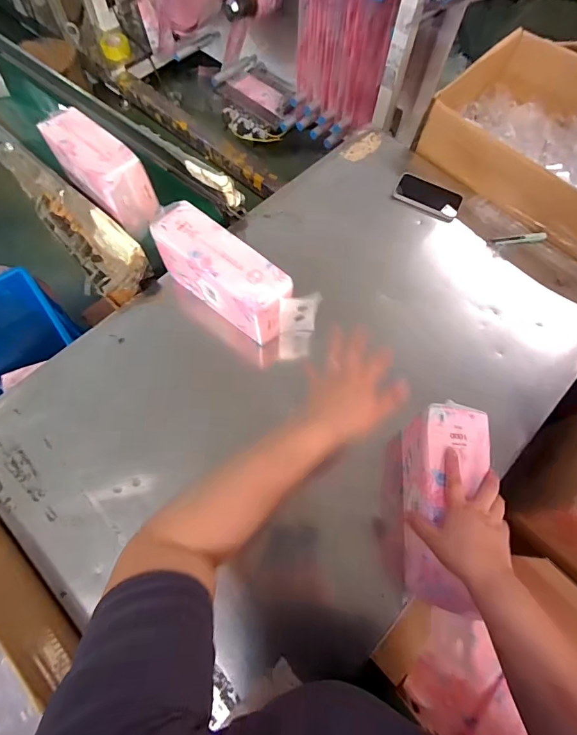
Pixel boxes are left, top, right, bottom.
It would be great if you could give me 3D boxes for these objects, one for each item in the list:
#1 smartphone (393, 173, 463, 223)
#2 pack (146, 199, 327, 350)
[{"bbox_3d":[0.315,-0.387,0.851,0.146,0.012,0.083,26,75,4],"label":"smartphone"},{"bbox_3d":[-0.104,-0.158,0.681,0.300,0.131,0.105,35,72,12],"label":"pack"}]

